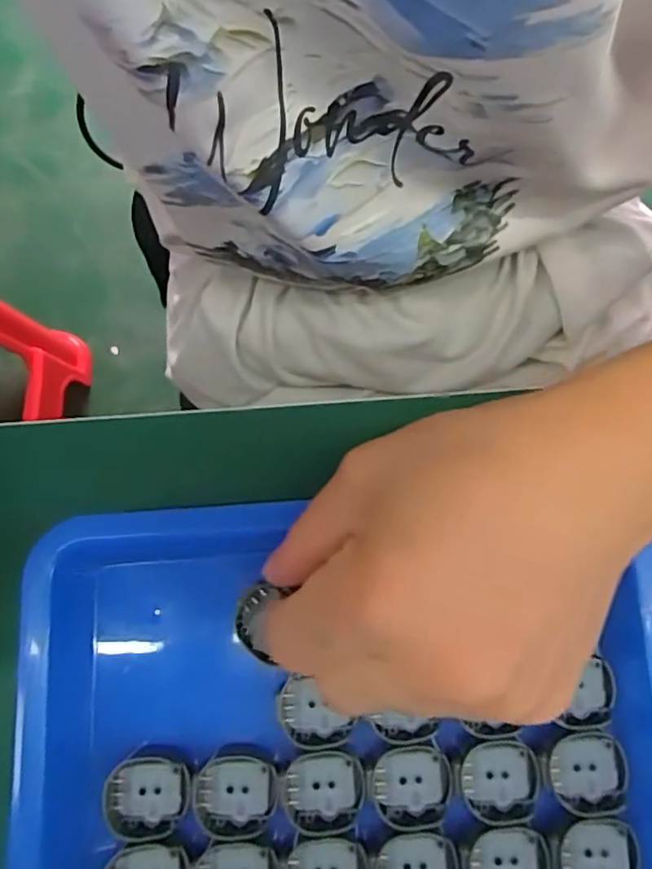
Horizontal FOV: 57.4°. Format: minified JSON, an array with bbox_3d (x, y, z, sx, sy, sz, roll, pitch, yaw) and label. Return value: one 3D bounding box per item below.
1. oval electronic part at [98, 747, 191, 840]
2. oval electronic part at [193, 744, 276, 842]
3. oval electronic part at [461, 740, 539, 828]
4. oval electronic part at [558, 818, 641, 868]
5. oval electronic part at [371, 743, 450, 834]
[{"bbox_3d":[-0.062,0.126,0.209,0.029,0.009,0.026,3,78,2],"label":"oval electronic part"},{"bbox_3d":[-0.031,0.124,0.208,0.028,0.014,0.025,-2,78,1],"label":"oval electronic part"},{"bbox_3d":[0.059,0.117,0.201,0.025,0.008,0.024,8,79,3],"label":"oval electronic part"},{"bbox_3d":[0.090,0.141,0.195,0.025,0.007,0.023,-4,78,1],"label":"oval electronic part"},{"bbox_3d":[0.029,0.119,0.201,0.026,0.009,0.024,-6,78,0],"label":"oval electronic part"}]

